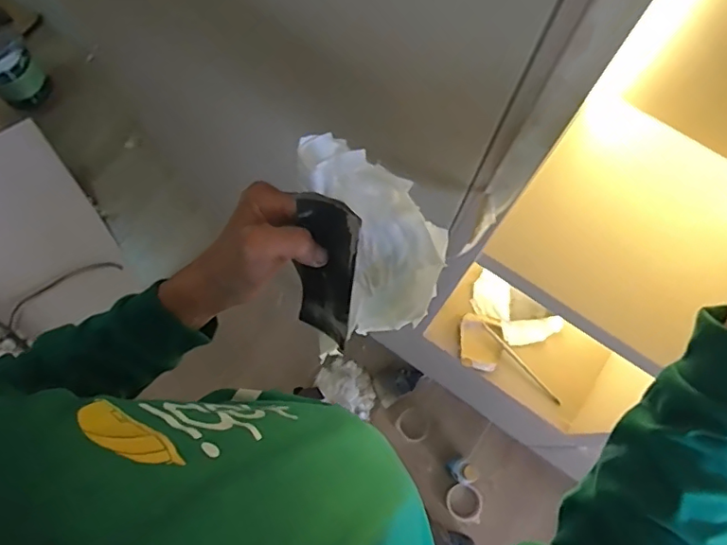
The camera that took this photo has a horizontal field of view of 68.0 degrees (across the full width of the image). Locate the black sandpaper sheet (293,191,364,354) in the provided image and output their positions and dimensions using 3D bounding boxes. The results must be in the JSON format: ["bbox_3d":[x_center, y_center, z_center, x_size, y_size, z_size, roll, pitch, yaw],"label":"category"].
[{"bbox_3d":[-0.026,0.001,0.400,0.053,0.119,0.016,33,43,28],"label":"black sandpaper sheet"}]

